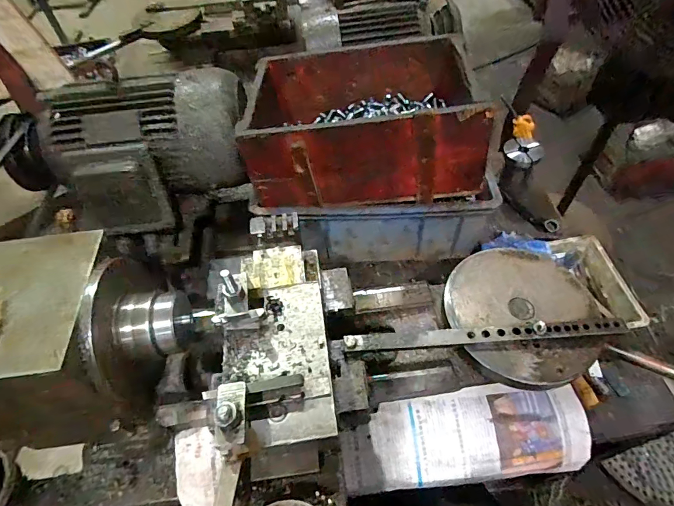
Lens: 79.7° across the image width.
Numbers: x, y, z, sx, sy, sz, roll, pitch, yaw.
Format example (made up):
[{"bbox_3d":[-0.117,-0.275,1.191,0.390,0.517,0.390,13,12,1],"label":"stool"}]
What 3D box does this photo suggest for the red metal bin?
[{"bbox_3d":[0.042,-0.226,0.672,0.363,0.145,0.261,-1,52,3],"label":"red metal bin"}]

